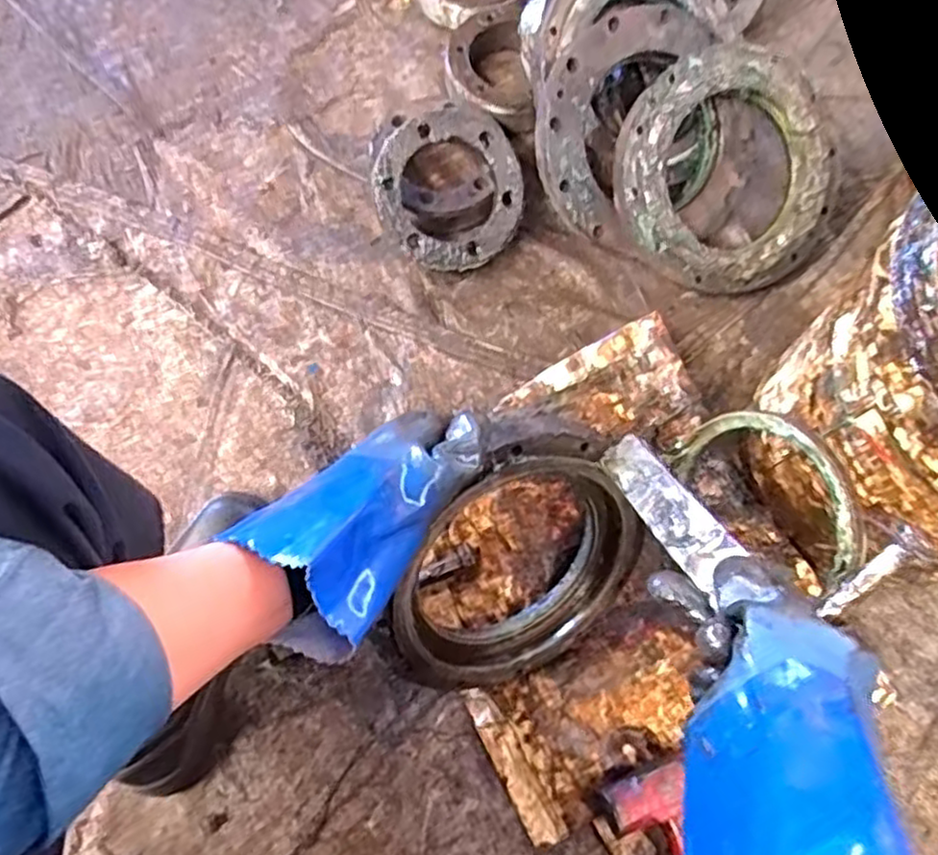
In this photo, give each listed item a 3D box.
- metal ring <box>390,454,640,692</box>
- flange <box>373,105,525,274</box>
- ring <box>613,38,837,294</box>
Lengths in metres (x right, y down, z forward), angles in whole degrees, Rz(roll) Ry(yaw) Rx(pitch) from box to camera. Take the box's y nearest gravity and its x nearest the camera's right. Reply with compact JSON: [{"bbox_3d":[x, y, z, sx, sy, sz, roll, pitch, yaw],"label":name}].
[{"bbox_3d":[0.039,0.115,0.579,0.226,0.226,0.037,-29,40,-10],"label":"metal ring"},{"bbox_3d":[-0.020,-0.254,0.768,0.154,0.016,0.164,-1,110,-3],"label":"flange"},{"bbox_3d":[0.274,-0.265,0.752,0.228,0.028,0.244,-2,105,-9],"label":"ring"}]

